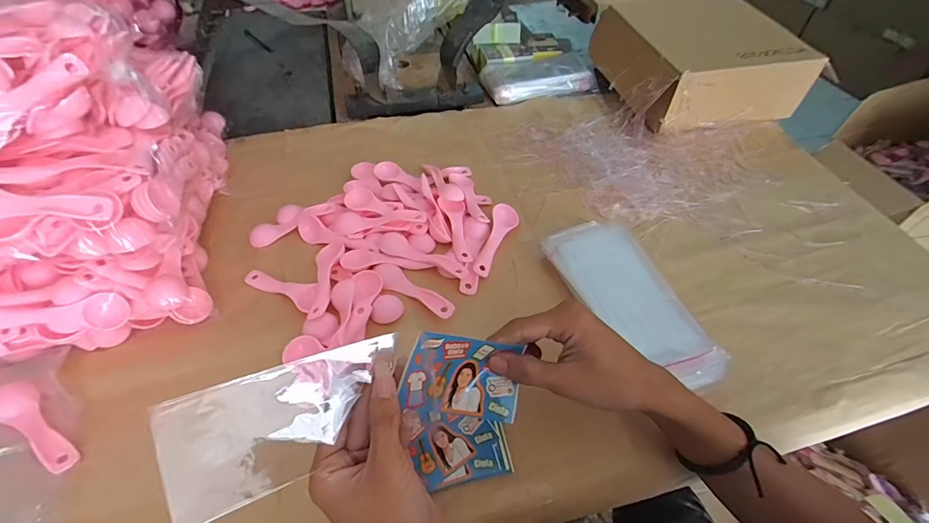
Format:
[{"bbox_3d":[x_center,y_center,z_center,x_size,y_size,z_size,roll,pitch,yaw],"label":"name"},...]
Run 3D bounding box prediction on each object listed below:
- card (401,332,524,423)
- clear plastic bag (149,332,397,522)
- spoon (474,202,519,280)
[{"bbox_3d":[0.001,0.083,0.294,0.087,0.057,0.011,12,5,-22],"label":"card"},{"bbox_3d":[-0.106,0.100,0.258,0.141,0.004,0.068,-15,84,-27],"label":"clear plastic bag"},{"bbox_3d":[0.040,-0.029,0.487,0.031,0.020,0.103,12,50,11],"label":"spoon"}]

